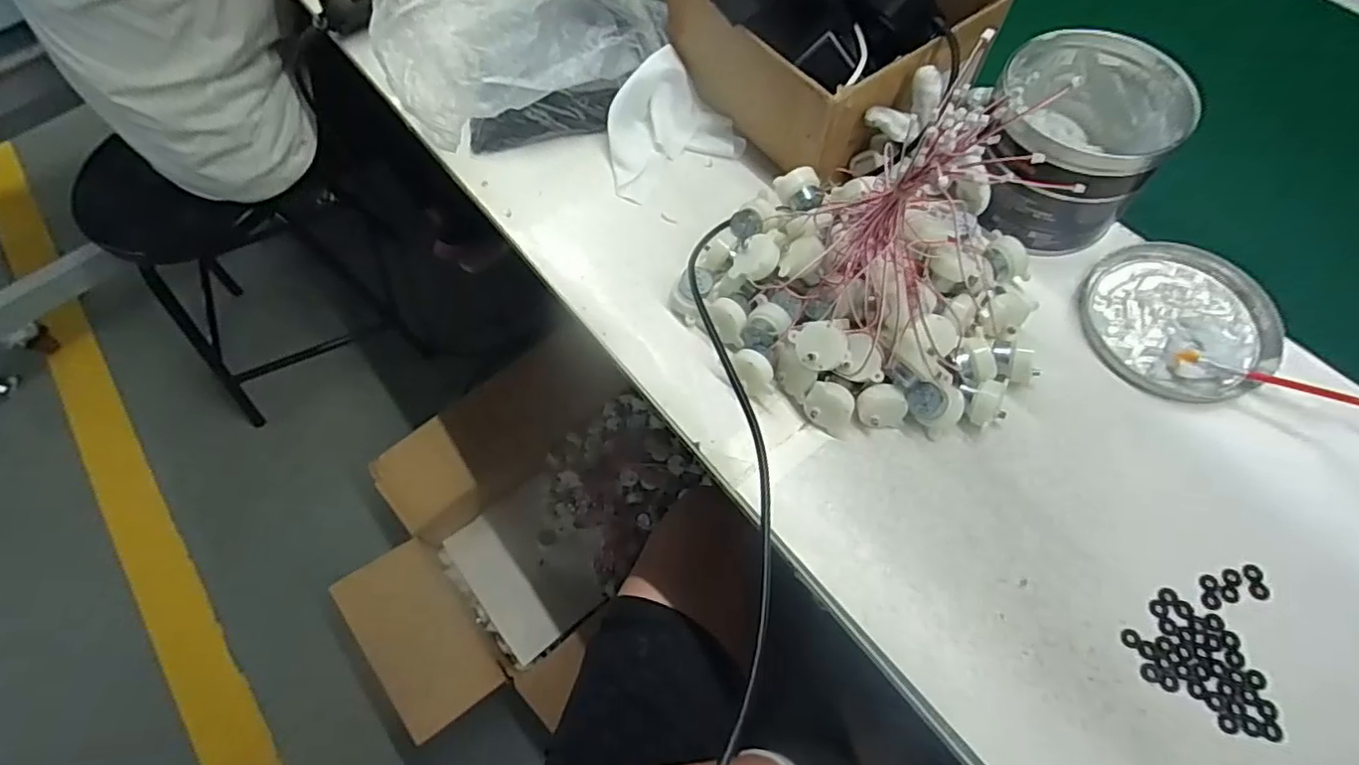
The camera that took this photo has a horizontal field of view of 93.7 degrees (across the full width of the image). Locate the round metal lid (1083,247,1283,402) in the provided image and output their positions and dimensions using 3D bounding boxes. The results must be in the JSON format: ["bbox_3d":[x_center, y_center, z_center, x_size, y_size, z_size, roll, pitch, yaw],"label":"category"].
[{"bbox_3d":[0.364,-0.046,0.462,0.121,0.023,0.125,0,63,0],"label":"round metal lid"}]

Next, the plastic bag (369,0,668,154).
[{"bbox_3d":[-0.139,-0.305,0.553,0.229,0.113,0.168,-22,65,-11],"label":"plastic bag"}]

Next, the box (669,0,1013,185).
[{"bbox_3d":[0.119,-0.281,0.534,0.184,0.127,0.209,-38,69,-17],"label":"box"}]

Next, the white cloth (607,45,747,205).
[{"bbox_3d":[-0.016,-0.220,0.546,0.112,0.049,0.094,-33,67,-16],"label":"white cloth"}]

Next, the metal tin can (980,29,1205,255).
[{"bbox_3d":[0.291,-0.179,0.475,0.120,0.094,0.134,16,64,8],"label":"metal tin can"}]

